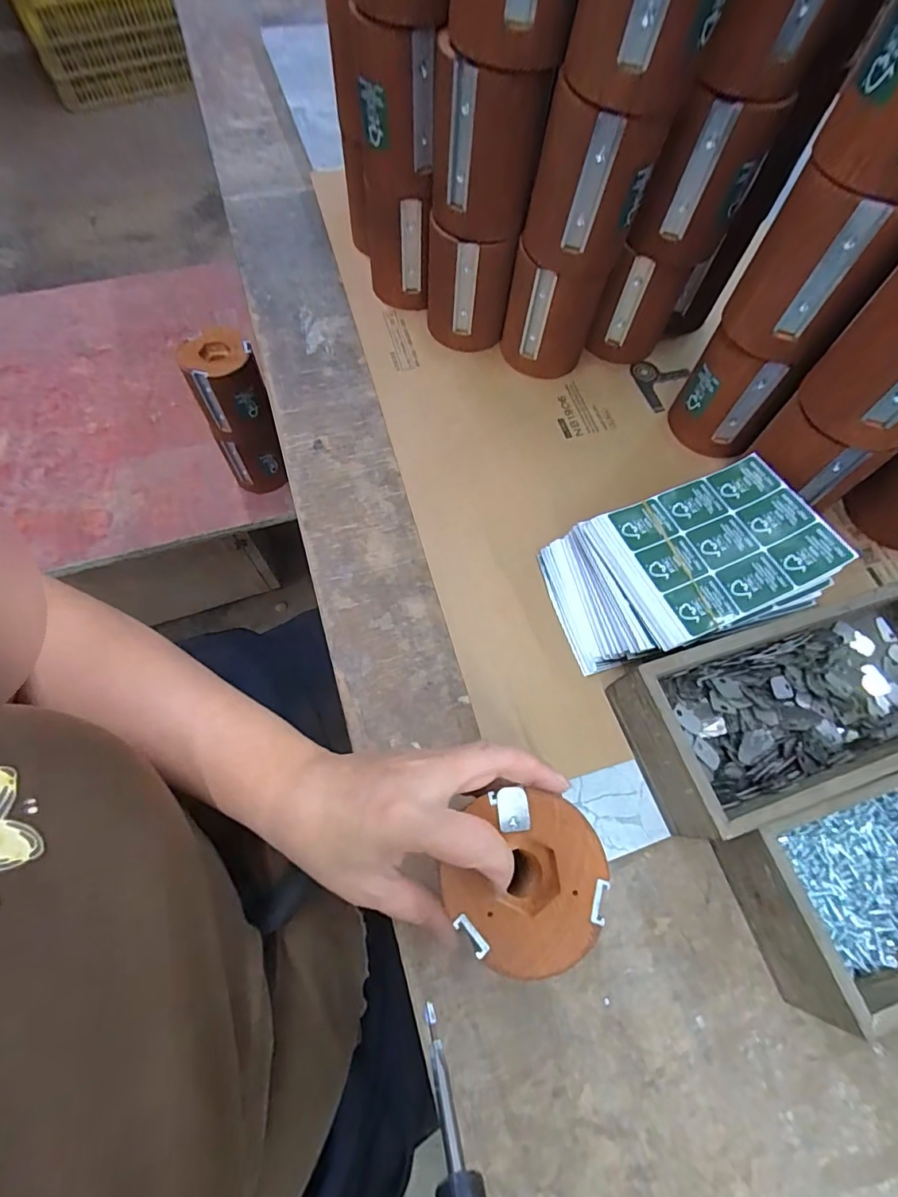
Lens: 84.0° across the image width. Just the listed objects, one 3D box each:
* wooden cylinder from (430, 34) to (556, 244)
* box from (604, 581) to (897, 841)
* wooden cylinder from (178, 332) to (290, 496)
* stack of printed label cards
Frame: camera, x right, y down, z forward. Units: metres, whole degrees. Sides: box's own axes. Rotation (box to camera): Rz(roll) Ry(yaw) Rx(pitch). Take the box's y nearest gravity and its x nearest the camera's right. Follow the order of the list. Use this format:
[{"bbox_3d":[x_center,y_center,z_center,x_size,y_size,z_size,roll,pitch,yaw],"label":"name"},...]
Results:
[{"bbox_3d":[0.028,-0.342,0.377,0.078,0.096,0.062,1,65,-1],"label":"wooden cylinder"},{"bbox_3d":[0.265,0.059,0.337,0.297,0.073,0.108,-16,67,-9],"label":"box"},{"bbox_3d":[-0.258,-0.219,0.631,0.079,0.209,0.081,-22,68,-11],"label":"wooden cylinder"},{"bbox_3d":[0.169,-0.020,0.367,0.183,0.063,0.117,-20,68,-11],"label":"stack of printed label cards"}]

